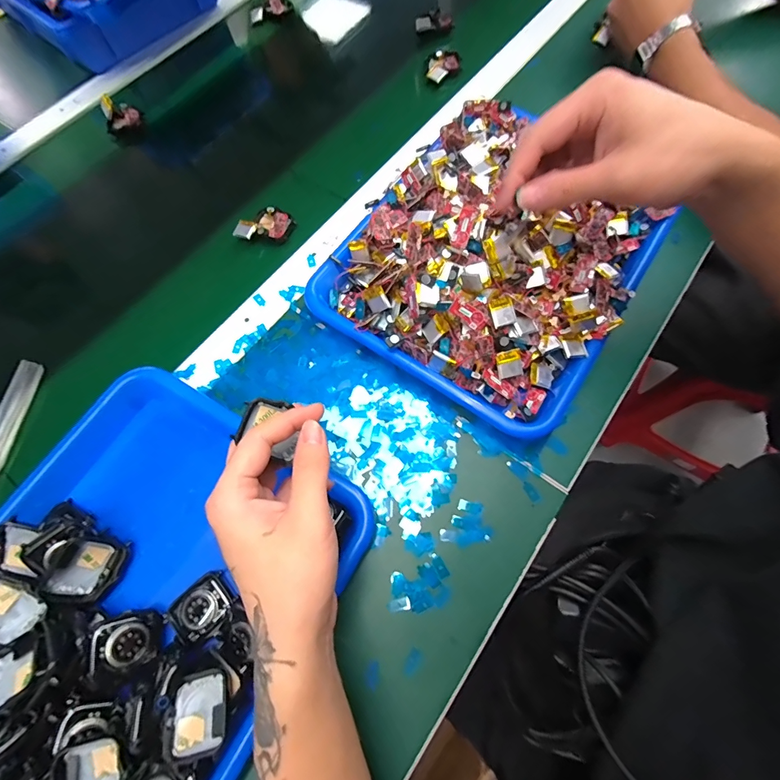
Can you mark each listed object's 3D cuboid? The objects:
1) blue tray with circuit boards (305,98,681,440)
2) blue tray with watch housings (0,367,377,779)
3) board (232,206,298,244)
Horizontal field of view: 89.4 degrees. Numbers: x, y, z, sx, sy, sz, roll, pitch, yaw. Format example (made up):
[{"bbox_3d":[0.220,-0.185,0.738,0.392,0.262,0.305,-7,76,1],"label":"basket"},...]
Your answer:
[{"bbox_3d":[0.100,-0.131,0.361,0.247,0.066,0.293,33,74,14],"label":"blue tray with circuit boards"},{"bbox_3d":[-0.194,0.163,0.270,0.257,0.051,0.326,30,73,13],"label":"blue tray with watch housings"},{"bbox_3d":[-0.133,-0.178,0.427,0.060,0.017,0.042,-2,69,1],"label":"board"}]

